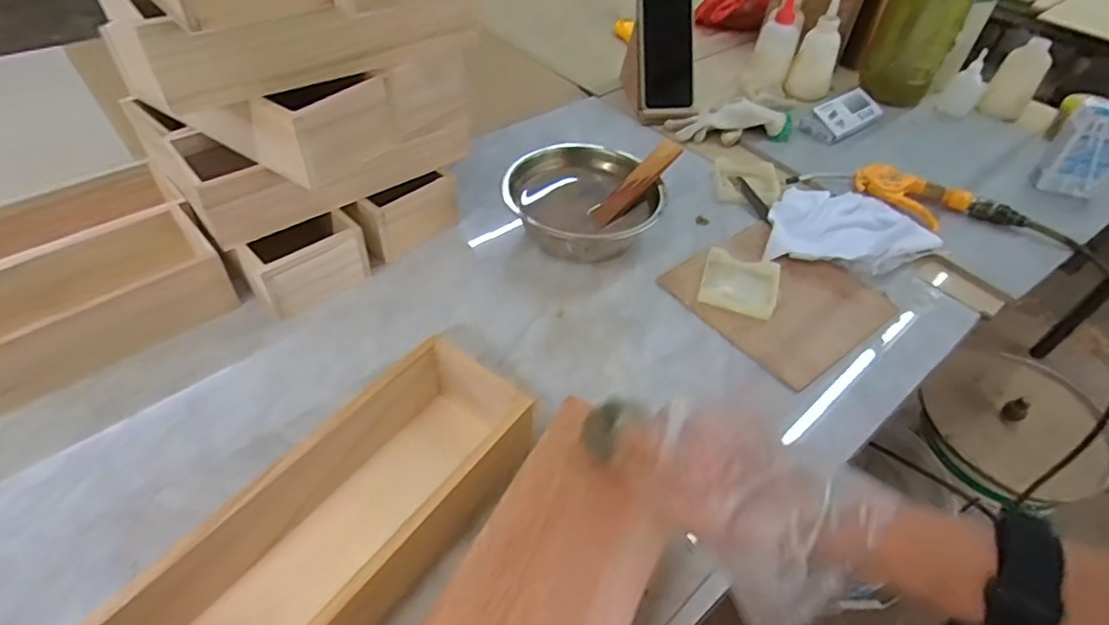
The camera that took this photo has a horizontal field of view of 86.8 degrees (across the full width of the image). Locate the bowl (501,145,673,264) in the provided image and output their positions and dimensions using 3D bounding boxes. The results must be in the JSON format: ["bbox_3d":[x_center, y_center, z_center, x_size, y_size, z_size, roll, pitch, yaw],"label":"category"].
[{"bbox_3d":[0.032,-0.115,0.652,0.165,0.064,0.165,2,47,-2],"label":"bowl"}]

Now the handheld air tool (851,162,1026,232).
[{"bbox_3d":[0.472,-0.136,0.715,0.191,0.024,0.074,21,49,15],"label":"handheld air tool"}]

